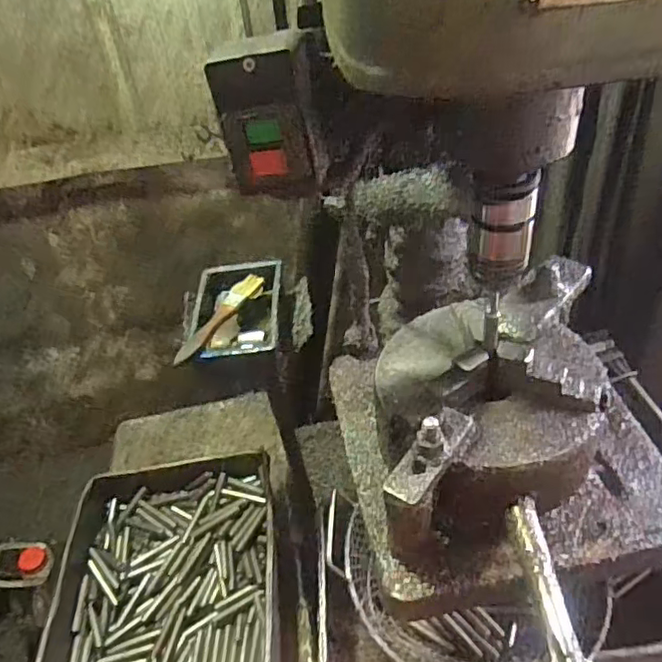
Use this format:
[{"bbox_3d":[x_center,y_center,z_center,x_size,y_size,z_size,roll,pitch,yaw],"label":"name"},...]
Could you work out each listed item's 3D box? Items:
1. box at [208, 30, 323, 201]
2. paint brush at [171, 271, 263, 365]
[{"bbox_3d":[-0.037,-0.138,0.383,0.068,0.089,0.049,-5,43,2],"label":"box"},{"bbox_3d":[-0.123,-0.017,0.660,0.027,0.010,0.149,15,47,22],"label":"paint brush"}]

